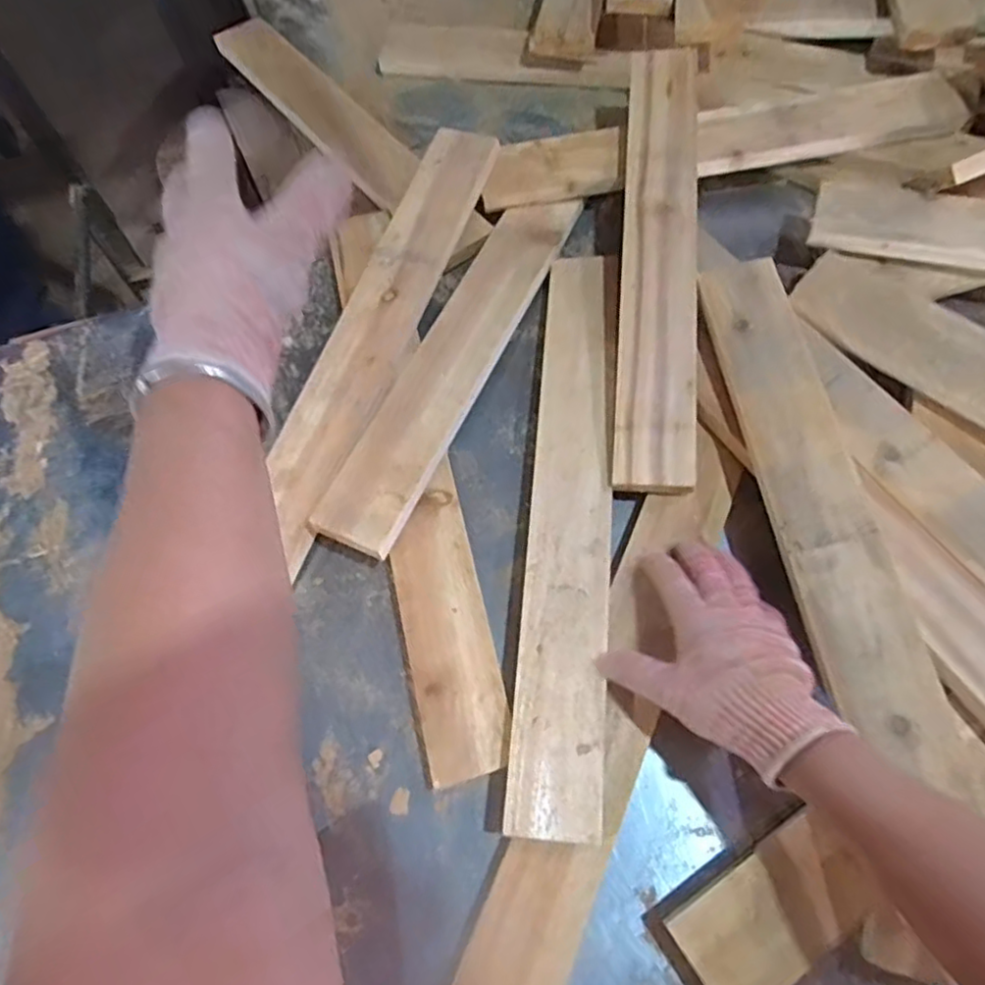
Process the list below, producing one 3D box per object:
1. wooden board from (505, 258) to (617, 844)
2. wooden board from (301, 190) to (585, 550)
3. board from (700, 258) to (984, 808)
[{"bbox_3d":[0.068,0.005,0.573,0.067,0.010,0.518,3,64,7],"label":"wooden board"},{"bbox_3d":[-0.034,-0.134,0.631,0.076,0.025,0.422,25,64,6],"label":"wooden board"},{"bbox_3d":[0.256,-0.008,0.530,0.075,0.027,0.443,-9,67,0],"label":"board"}]

